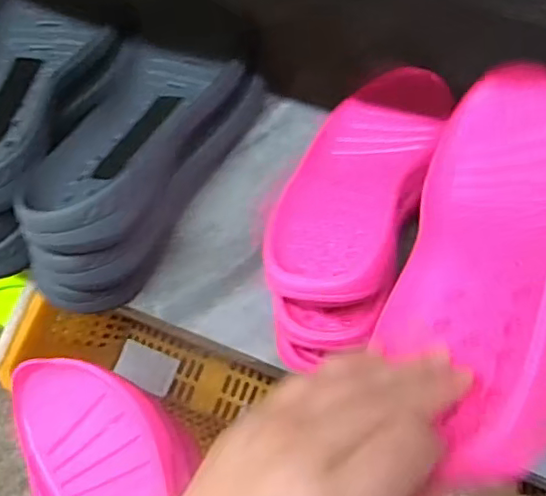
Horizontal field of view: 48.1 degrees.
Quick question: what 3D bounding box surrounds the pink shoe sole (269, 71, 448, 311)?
[{"bbox_3d":[0.063,-0.056,0.435,0.086,0.032,0.237,20,50,10],"label":"pink shoe sole"}]

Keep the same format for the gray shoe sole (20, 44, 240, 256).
[{"bbox_3d":[-0.104,-0.093,0.481,0.116,0.040,0.239,15,52,8],"label":"gray shoe sole"}]

